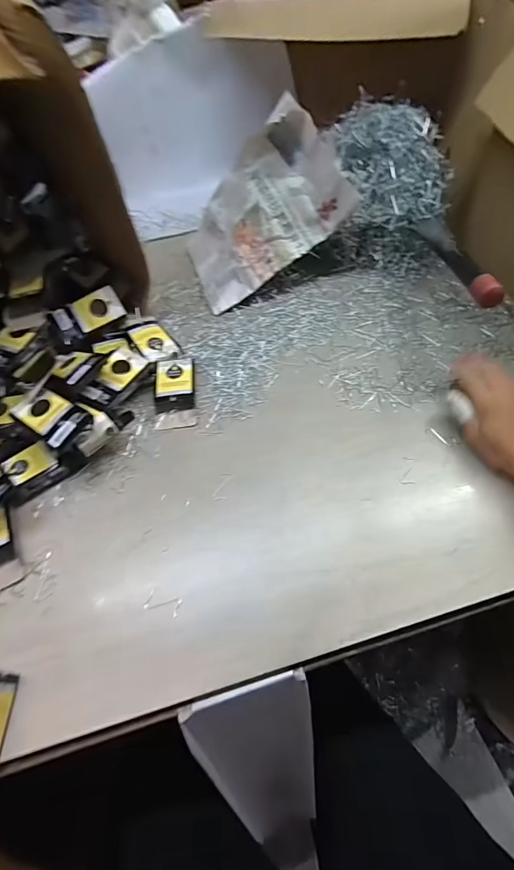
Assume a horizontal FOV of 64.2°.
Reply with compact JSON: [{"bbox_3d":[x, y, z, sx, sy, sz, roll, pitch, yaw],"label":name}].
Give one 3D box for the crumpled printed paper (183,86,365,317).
[{"bbox_3d":[0.010,-0.338,0.607,0.230,0.175,0.177,-18,59,-7],"label":"crumpled printed paper"}]

